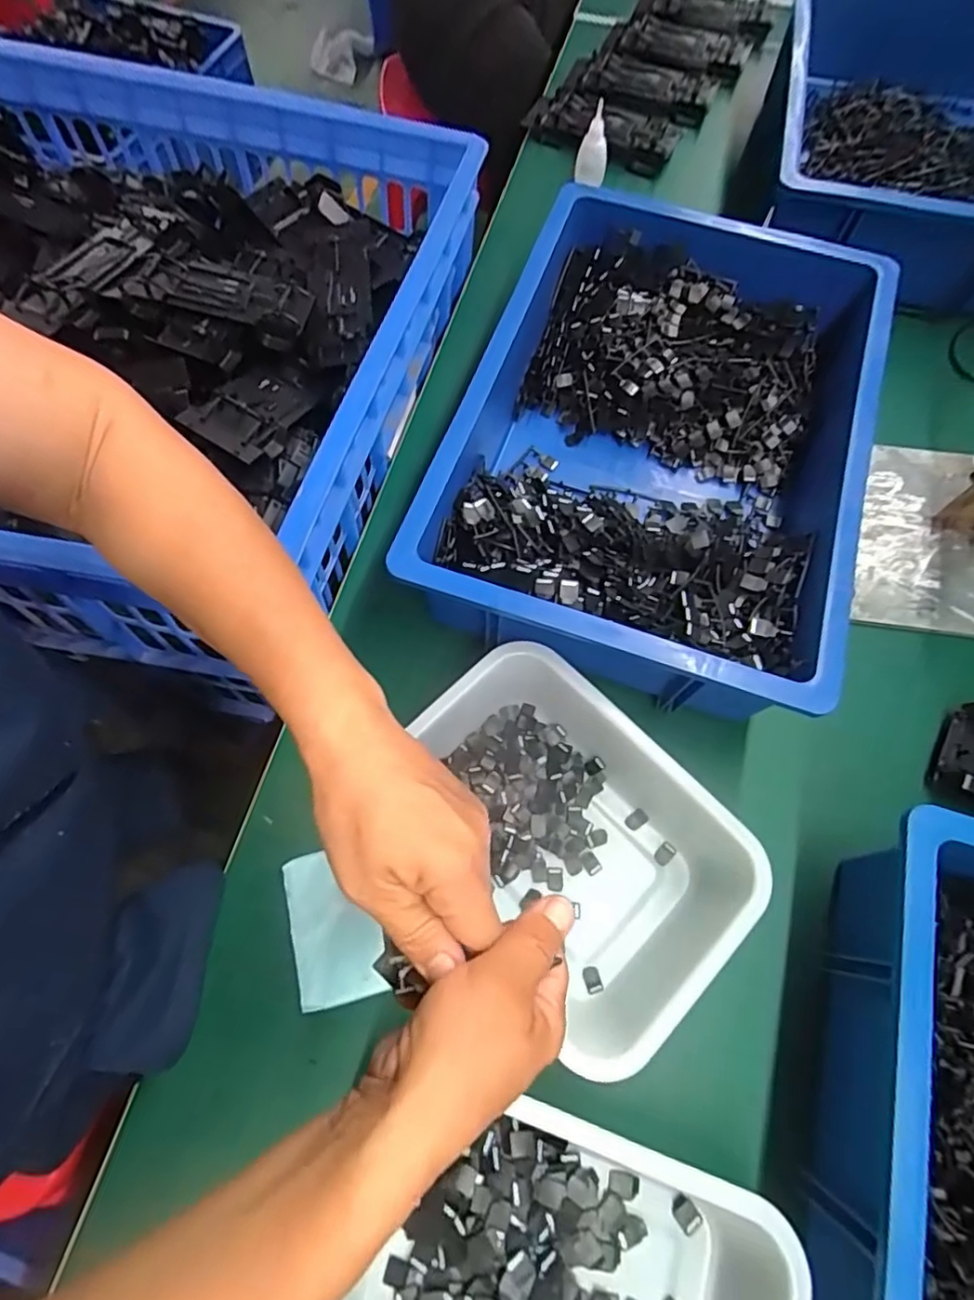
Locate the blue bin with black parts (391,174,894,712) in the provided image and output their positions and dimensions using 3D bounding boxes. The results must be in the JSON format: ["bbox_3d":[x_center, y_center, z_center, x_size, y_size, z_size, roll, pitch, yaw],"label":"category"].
[{"bbox_3d":[0.143,-0.181,0.534,0.318,0.105,0.445,18,69,6],"label":"blue bin with black parts"}]

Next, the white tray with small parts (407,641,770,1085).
[{"bbox_3d":[0.049,0.131,0.436,0.183,0.062,0.251,-40,74,-15],"label":"white tray with small parts"}]

